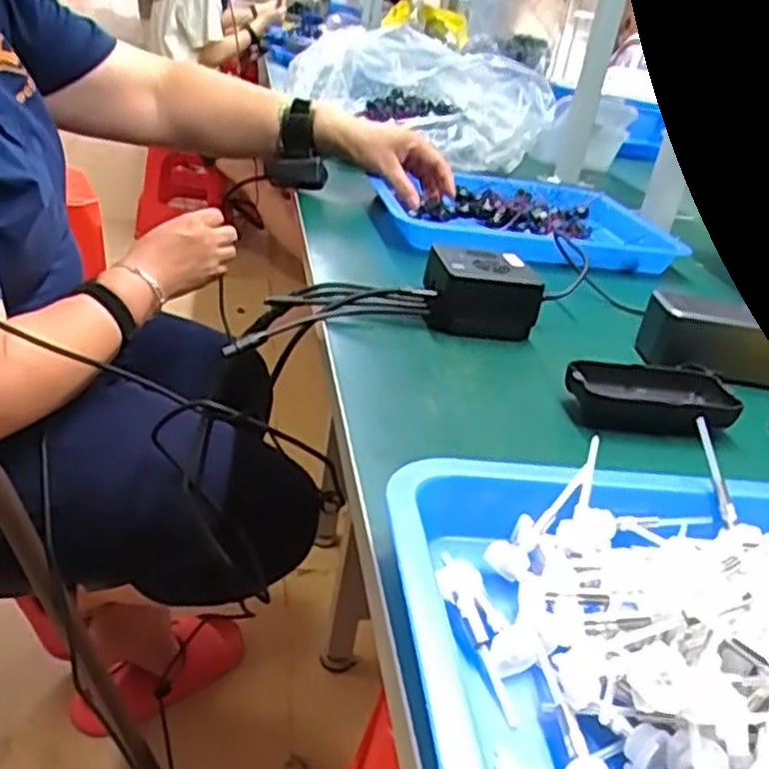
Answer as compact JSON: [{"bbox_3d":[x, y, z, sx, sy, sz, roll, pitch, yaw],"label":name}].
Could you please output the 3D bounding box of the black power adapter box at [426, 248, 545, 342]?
[{"bbox_3d":[0.075,-0.073,0.611,0.087,0.052,0.061,6,27,-7],"label":"black power adapter box"}]

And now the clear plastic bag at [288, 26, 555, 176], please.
[{"bbox_3d":[0.063,-0.427,1.150,0.367,0.141,0.228,14,26,12],"label":"clear plastic bag"}]

